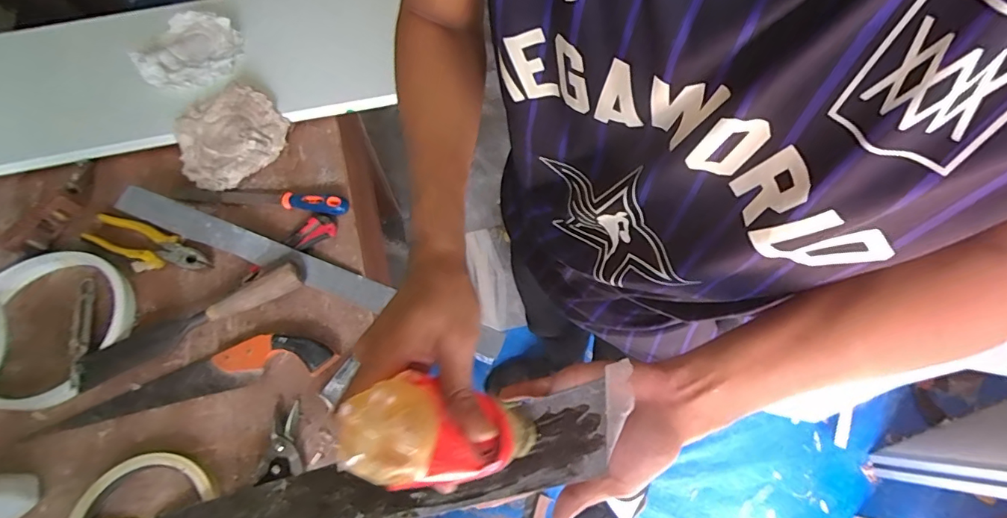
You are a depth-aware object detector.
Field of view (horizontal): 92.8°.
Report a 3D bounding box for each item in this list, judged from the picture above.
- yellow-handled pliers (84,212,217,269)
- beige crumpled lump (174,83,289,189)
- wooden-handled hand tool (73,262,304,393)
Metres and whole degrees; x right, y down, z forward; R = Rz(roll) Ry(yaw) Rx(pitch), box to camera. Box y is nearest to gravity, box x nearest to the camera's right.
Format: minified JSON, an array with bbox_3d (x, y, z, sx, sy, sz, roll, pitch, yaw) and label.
[{"bbox_3d":[-0.555,-0.023,0.741,0.218,0.033,0.053,16,67,8],"label":"yellow-handled pliers"},{"bbox_3d":[-0.466,-0.208,0.807,0.181,0.056,0.151,-40,71,-16],"label":"beige crumpled lump"},{"bbox_3d":[-0.425,0.084,0.654,0.302,0.047,0.049,-27,68,-11],"label":"wooden-handled hand tool"}]

